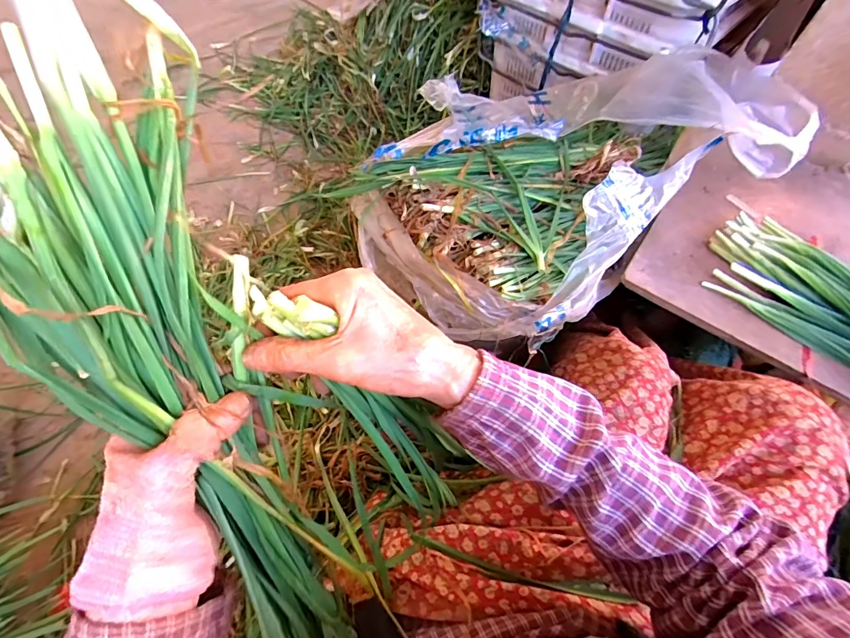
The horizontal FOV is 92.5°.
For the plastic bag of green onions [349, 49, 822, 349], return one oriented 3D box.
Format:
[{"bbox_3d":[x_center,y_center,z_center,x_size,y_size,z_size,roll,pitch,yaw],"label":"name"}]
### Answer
[{"bbox_3d":[0.216,-0.252,0.646,0.634,0.171,0.436,-29,64,-20],"label":"plastic bag of green onions"}]

